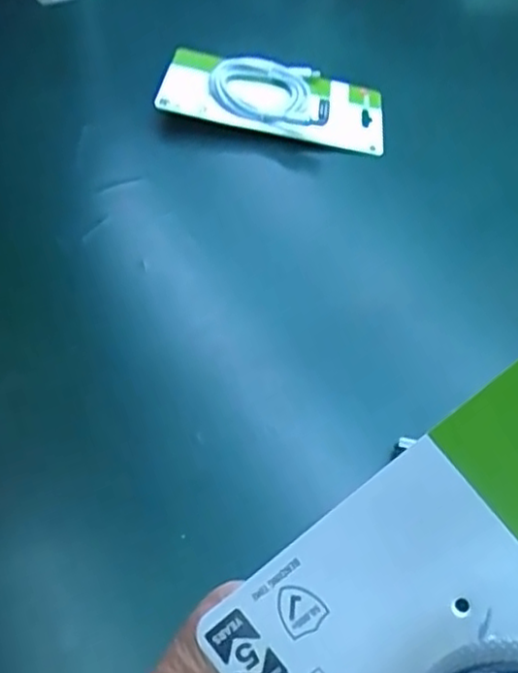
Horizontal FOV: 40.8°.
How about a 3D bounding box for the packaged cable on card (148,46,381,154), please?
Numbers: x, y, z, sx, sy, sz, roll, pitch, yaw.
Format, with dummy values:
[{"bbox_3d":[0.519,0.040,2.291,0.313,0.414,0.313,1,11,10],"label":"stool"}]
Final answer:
[{"bbox_3d":[0.014,-0.191,0.551,0.173,0.017,0.094,10,51,-6],"label":"packaged cable on card"}]

